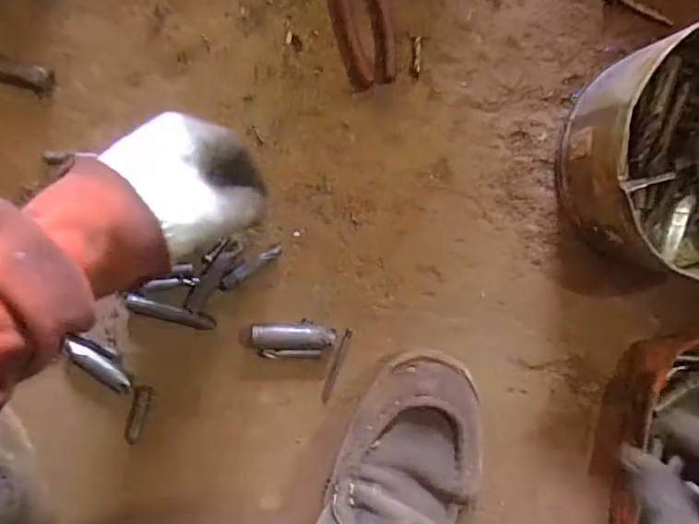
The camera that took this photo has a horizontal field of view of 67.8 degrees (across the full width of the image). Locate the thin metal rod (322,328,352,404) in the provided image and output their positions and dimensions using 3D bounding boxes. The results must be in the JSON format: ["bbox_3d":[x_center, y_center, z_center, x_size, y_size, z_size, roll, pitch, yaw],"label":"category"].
[{"bbox_3d":[-0.011,0.091,0.452,0.007,0.008,0.067,20,95,-7],"label":"thin metal rod"}]

